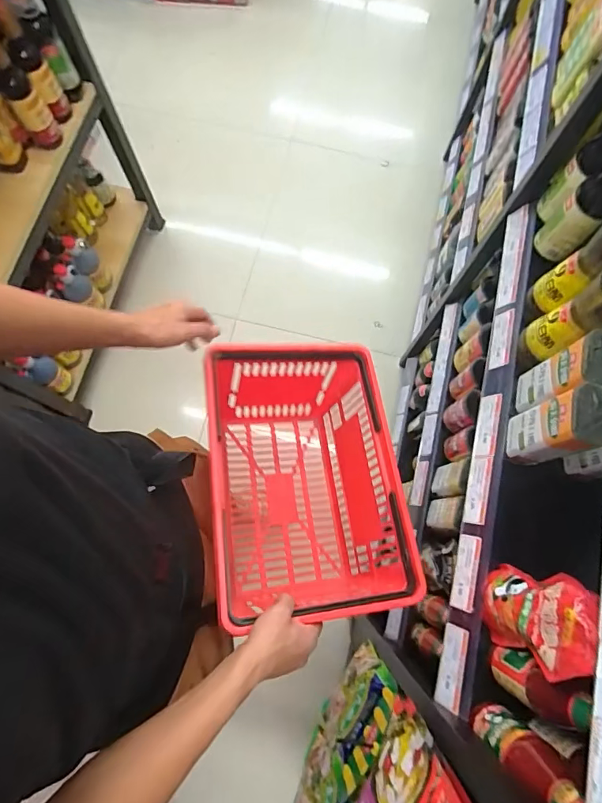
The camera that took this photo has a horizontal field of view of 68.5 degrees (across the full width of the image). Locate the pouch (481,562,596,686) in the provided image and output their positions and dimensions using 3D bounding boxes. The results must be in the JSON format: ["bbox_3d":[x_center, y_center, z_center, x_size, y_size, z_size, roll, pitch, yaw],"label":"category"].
[{"bbox_3d":[0.249,0.231,0.478,0.031,0.171,0.093,18,75,4],"label":"pouch"}]

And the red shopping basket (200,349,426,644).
[{"bbox_3d":[0.008,0.120,0.747,0.279,0.279,0.402,-7,75,-3],"label":"red shopping basket"}]

